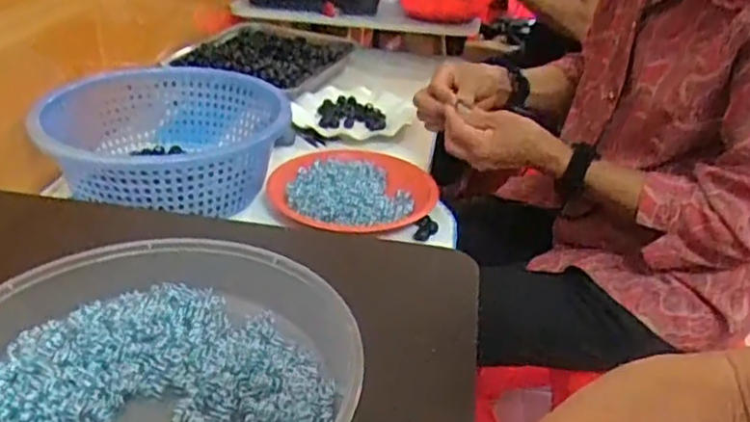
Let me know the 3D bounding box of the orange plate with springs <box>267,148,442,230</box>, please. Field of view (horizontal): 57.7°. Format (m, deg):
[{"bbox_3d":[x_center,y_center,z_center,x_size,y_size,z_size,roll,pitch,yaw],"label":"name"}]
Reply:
[{"bbox_3d":[-0.030,-0.029,0.782,0.179,0.017,0.171,24,35,30],"label":"orange plate with springs"}]

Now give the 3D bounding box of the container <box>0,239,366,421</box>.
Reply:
[{"bbox_3d":[-0.131,0.089,0.390,0.226,0.048,0.222,4,30,-2],"label":"container"}]

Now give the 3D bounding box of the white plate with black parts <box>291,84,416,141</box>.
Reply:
[{"bbox_3d":[-0.041,-0.146,0.990,0.157,0.036,0.161,4,30,-2],"label":"white plate with black parts"}]

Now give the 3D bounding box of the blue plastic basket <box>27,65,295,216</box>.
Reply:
[{"bbox_3d":[-0.234,-0.086,0.789,0.248,0.108,0.268,4,30,0],"label":"blue plastic basket"}]

